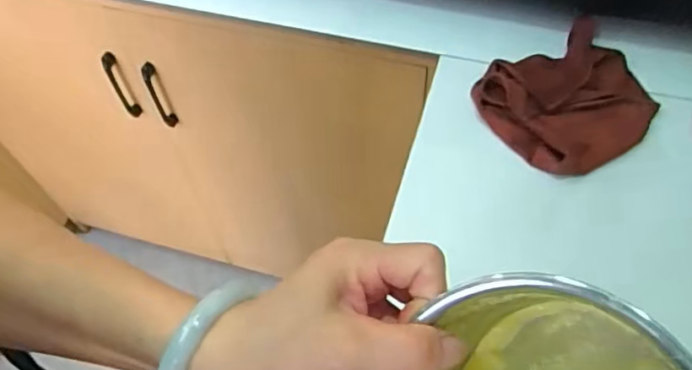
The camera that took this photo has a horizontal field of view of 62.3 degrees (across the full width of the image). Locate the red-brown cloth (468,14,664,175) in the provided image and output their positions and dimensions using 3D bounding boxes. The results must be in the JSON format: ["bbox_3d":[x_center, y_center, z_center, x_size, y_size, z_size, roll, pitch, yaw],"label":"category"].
[{"bbox_3d":[0.216,-0.084,0.551,0.161,0.022,0.137,-25,59,-13],"label":"red-brown cloth"}]

